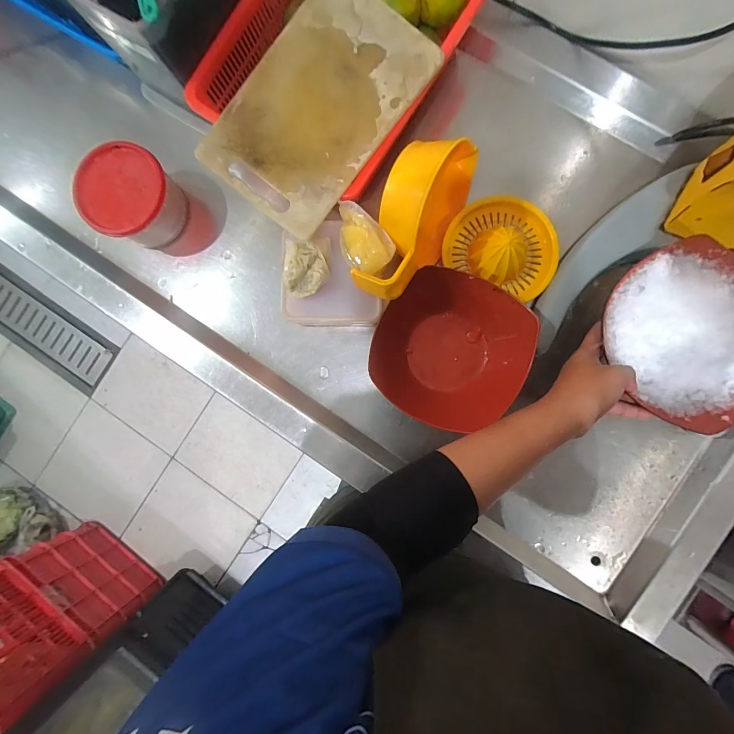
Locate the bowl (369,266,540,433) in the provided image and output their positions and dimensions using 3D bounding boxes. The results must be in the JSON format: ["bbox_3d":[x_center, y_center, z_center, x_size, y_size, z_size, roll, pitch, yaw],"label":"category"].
[{"bbox_3d":[0.095,-0.015,0.432,0.166,0.076,0.164,30,92,5],"label":"bowl"}]

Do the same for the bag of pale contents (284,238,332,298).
[{"bbox_3d":[-0.066,-0.112,0.405,0.047,0.029,0.066,6,99,-21],"label":"bag of pale contents"}]

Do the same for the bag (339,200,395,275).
[{"bbox_3d":[-0.008,-0.139,0.395,0.044,0.030,0.079,-39,86,3],"label":"bag"}]

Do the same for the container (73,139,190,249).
[{"bbox_3d":[-0.286,-0.204,0.458,0.110,0.086,0.104,0,89,5],"label":"container"}]

